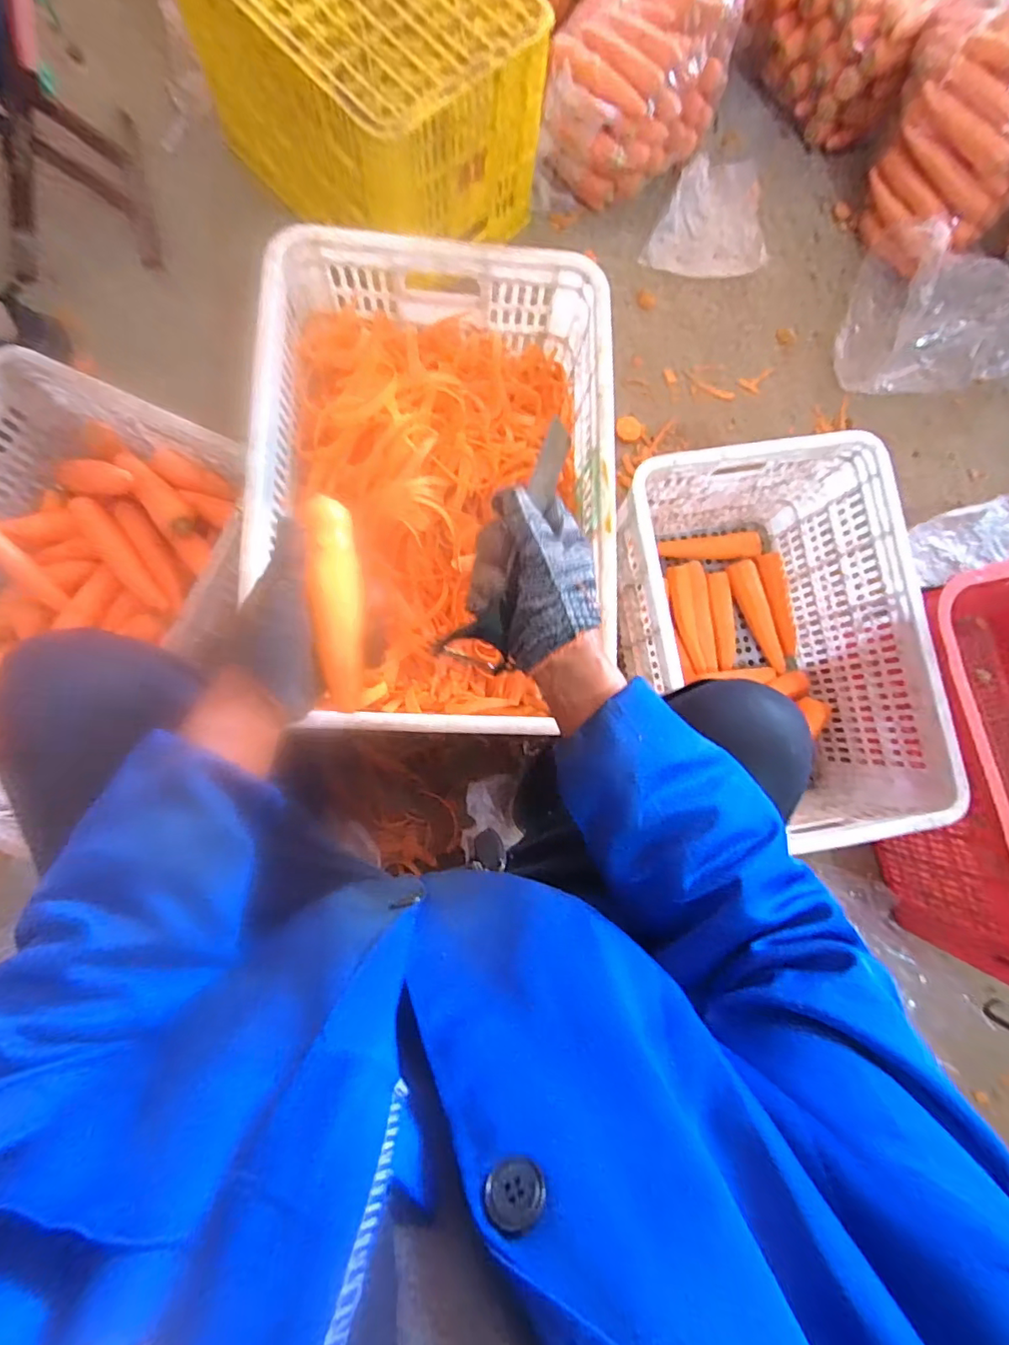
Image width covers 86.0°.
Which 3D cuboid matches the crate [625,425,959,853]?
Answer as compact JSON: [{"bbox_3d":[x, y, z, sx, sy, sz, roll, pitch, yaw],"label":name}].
[{"bbox_3d":[0.370,-0.034,0.830,0.356,0.275,0.524,-9,84,-6],"label":"crate"}]

